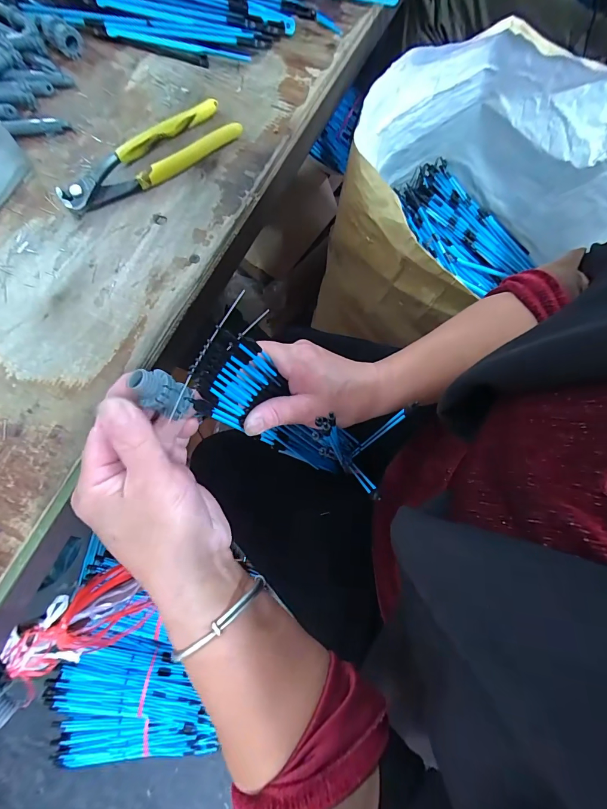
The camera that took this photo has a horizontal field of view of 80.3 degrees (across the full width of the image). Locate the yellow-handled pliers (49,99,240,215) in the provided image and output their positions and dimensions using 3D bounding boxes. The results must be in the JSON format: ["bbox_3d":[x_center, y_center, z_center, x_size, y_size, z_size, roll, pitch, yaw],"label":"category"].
[{"bbox_3d":[-0.134,-0.215,0.312,0.160,0.013,0.046,-34,78,-9],"label":"yellow-handled pliers"}]

